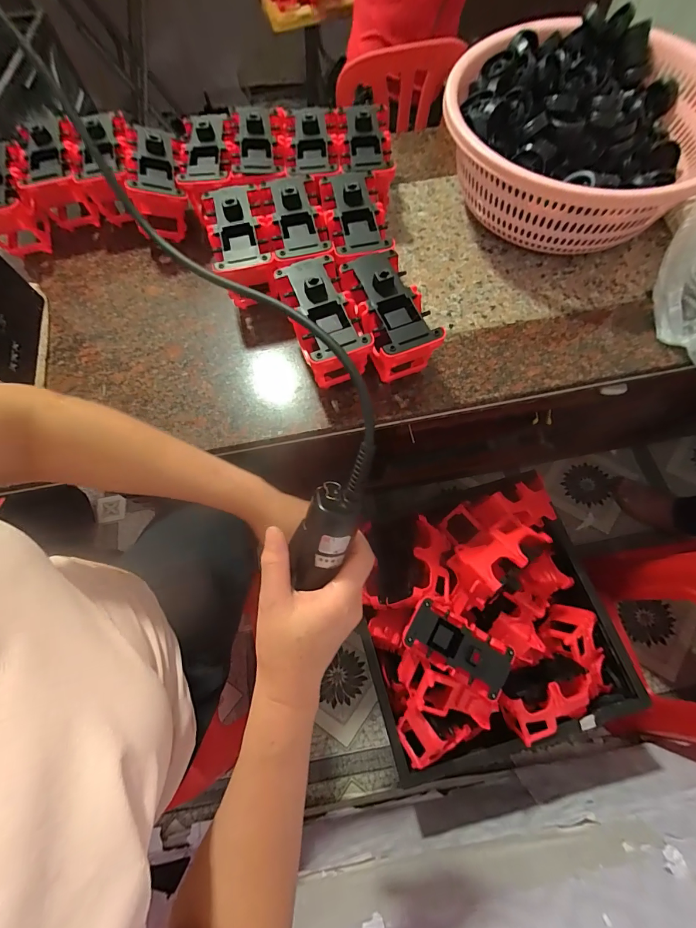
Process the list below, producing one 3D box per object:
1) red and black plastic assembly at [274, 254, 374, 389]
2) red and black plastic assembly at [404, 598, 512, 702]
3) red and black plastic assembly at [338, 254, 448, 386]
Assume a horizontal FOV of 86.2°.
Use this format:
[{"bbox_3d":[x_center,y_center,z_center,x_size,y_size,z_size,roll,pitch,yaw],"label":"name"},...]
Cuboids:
[{"bbox_3d":[-0.029,-0.175,0.483,0.082,0.105,0.157,-17,68,-5],"label":"red and black plastic assembly"},{"bbox_3d":[0.165,0.272,0.559,0.150,0.045,0.079,28,72,13],"label":"red and black plastic assembly"},{"bbox_3d":[0.049,-0.183,0.486,0.086,0.104,0.154,-20,68,-6],"label":"red and black plastic assembly"}]

